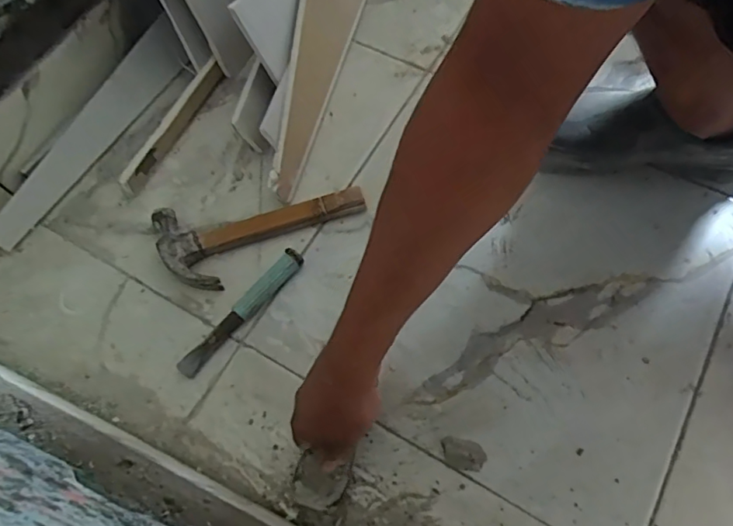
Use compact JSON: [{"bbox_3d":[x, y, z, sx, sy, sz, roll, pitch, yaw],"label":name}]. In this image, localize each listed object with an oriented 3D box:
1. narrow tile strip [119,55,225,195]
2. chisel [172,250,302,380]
[{"bbox_3d":[-0.223,-0.162,0.617,0.008,0.031,0.187,18,70,29],"label":"narrow tile strip"},{"bbox_3d":[-0.126,0.047,0.533,0.023,0.018,0.160,39,73,16],"label":"chisel"}]

